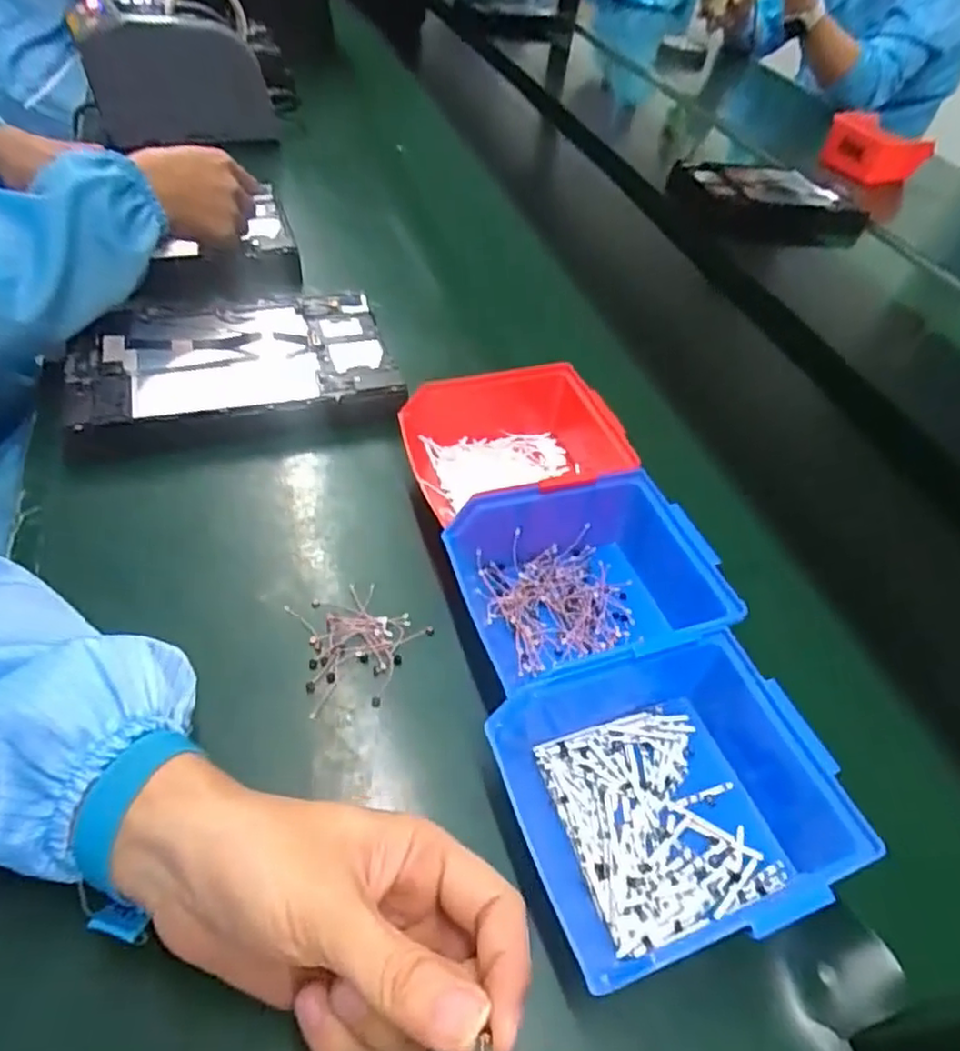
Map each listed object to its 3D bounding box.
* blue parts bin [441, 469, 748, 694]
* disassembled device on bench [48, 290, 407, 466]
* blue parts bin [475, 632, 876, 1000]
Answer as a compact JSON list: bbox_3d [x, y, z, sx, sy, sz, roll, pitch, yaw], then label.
[{"bbox_3d":[0.057,0.039,0.402,0.131,0.065,0.123,-12,52,-13],"label":"blue parts bin"},{"bbox_3d":[-0.198,-0.125,0.550,0.249,0.032,0.175,-8,51,-17],"label":"disassembled device on bench"},{"bbox_3d":[0.091,0.127,0.325,0.141,0.064,0.130,-15,53,-16],"label":"blue parts bin"}]

